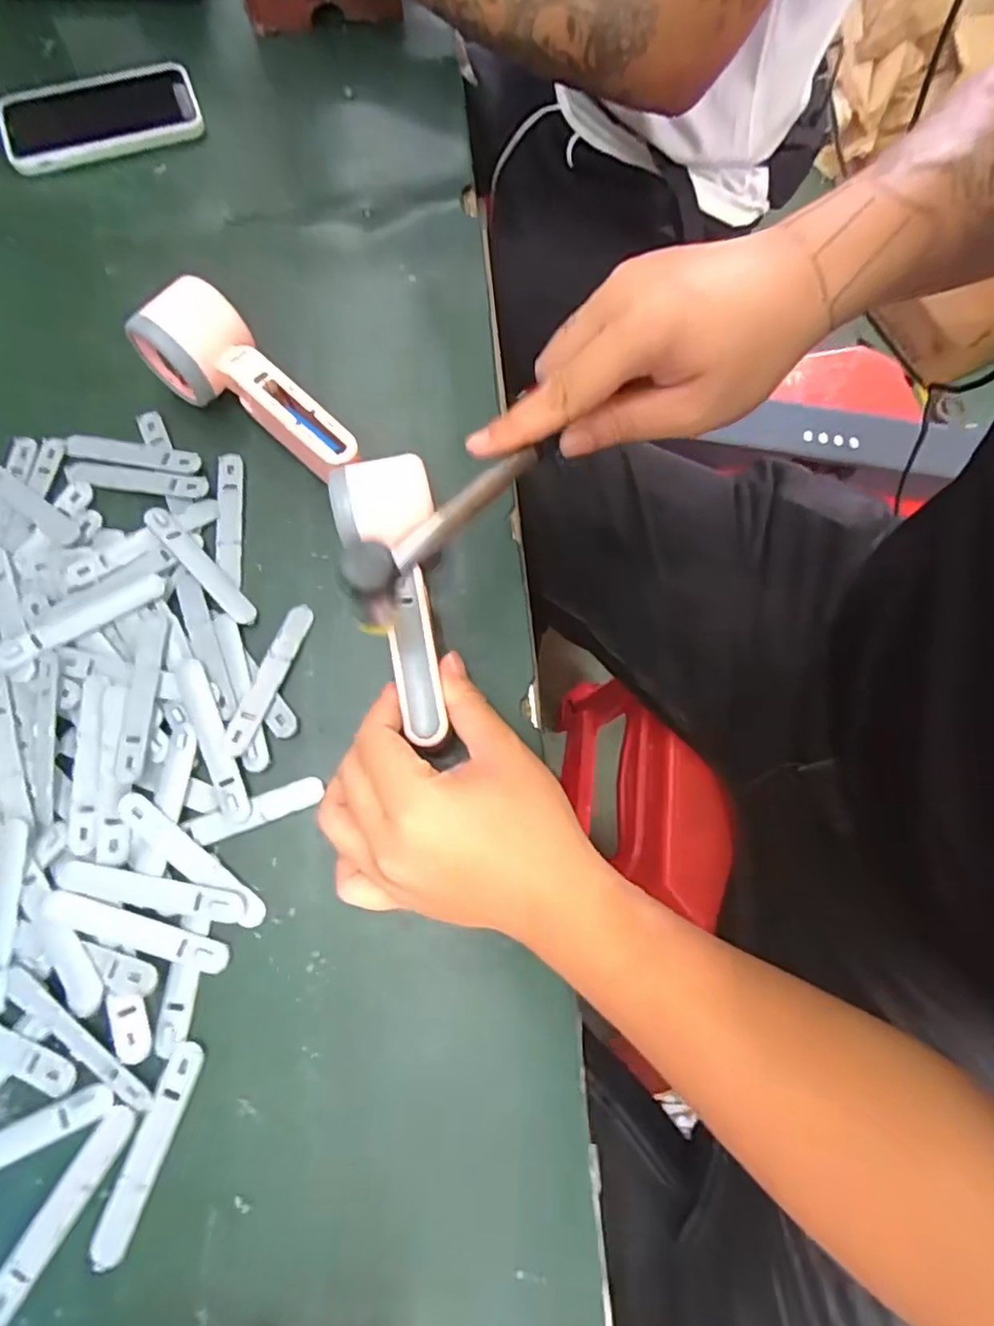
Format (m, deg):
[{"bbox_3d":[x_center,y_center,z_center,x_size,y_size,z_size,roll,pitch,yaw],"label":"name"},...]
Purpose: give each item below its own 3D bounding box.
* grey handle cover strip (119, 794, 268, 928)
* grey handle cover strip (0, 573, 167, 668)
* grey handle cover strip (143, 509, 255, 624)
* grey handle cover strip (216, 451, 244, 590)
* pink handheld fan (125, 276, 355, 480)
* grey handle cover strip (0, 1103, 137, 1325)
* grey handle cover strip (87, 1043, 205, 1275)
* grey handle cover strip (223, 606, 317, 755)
[{"bbox_3d":[-0.160,0.103,0.323,0.095,0.007,0.016,37,77,9],"label":"grey handle cover strip"},{"bbox_3d":[-0.237,-0.024,0.350,0.097,0.010,0.019,-28,77,-8],"label":"grey handle cover strip"},{"bbox_3d":[-0.177,-0.058,0.368,0.015,0.010,0.090,-43,79,-12],"label":"grey handle cover strip"},{"bbox_3d":[-0.167,-0.090,0.384,0.015,0.005,0.088,-5,74,-2],"label":"grey handle cover strip"},{"bbox_3d":[-0.153,-0.163,0.378,0.056,0.053,0.156,-42,79,-11],"label":"pink handheld fan"},{"bbox_3d":[-0.201,0.252,0.283,0.016,0.006,0.093,30,76,7],"label":"grey handle cover strip"},{"bbox_3d":[-0.165,0.230,0.291,0.018,0.004,0.095,18,75,4],"label":"grey handle cover strip"},{"bbox_3d":[-0.130,0.007,0.353,0.016,0.008,0.092,19,75,4],"label":"grey handle cover strip"}]

